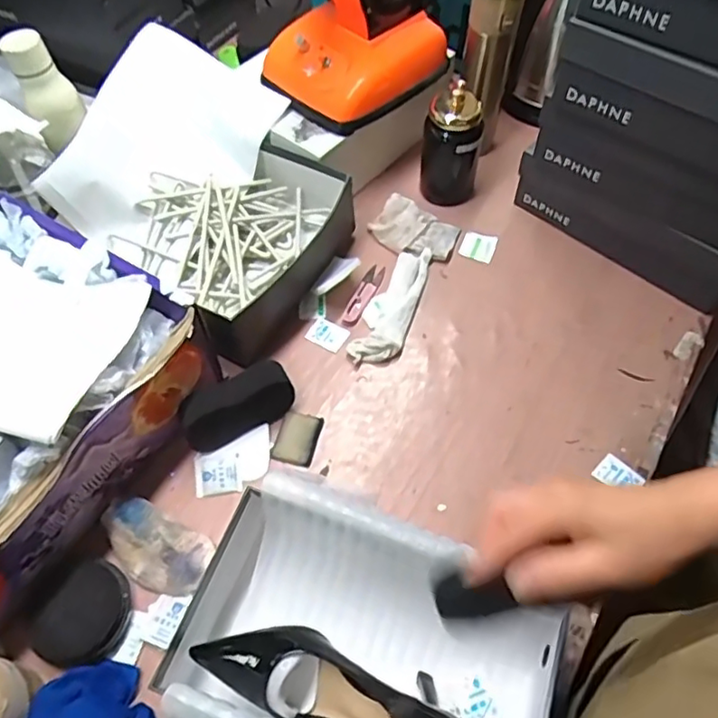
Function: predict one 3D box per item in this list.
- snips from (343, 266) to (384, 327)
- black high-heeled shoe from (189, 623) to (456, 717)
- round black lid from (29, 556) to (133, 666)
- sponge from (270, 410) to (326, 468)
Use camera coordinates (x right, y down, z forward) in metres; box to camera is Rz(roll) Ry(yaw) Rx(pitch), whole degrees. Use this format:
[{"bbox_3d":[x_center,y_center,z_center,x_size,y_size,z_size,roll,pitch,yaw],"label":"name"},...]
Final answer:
[{"bbox_3d":[0.005,-0.082,0.787,0.025,0.010,0.097,22,61,14],"label":"snips"},{"bbox_3d":[-0.030,0.280,0.509,0.225,0.087,0.071,23,61,14],"label":"black high-heeled shoe"},{"bbox_3d":[-0.262,0.242,0.571,0.074,0.028,0.091,36,65,20],"label":"round black lid"},{"bbox_3d":[-0.070,0.089,0.682,0.047,0.011,0.061,13,59,9],"label":"sponge"}]

